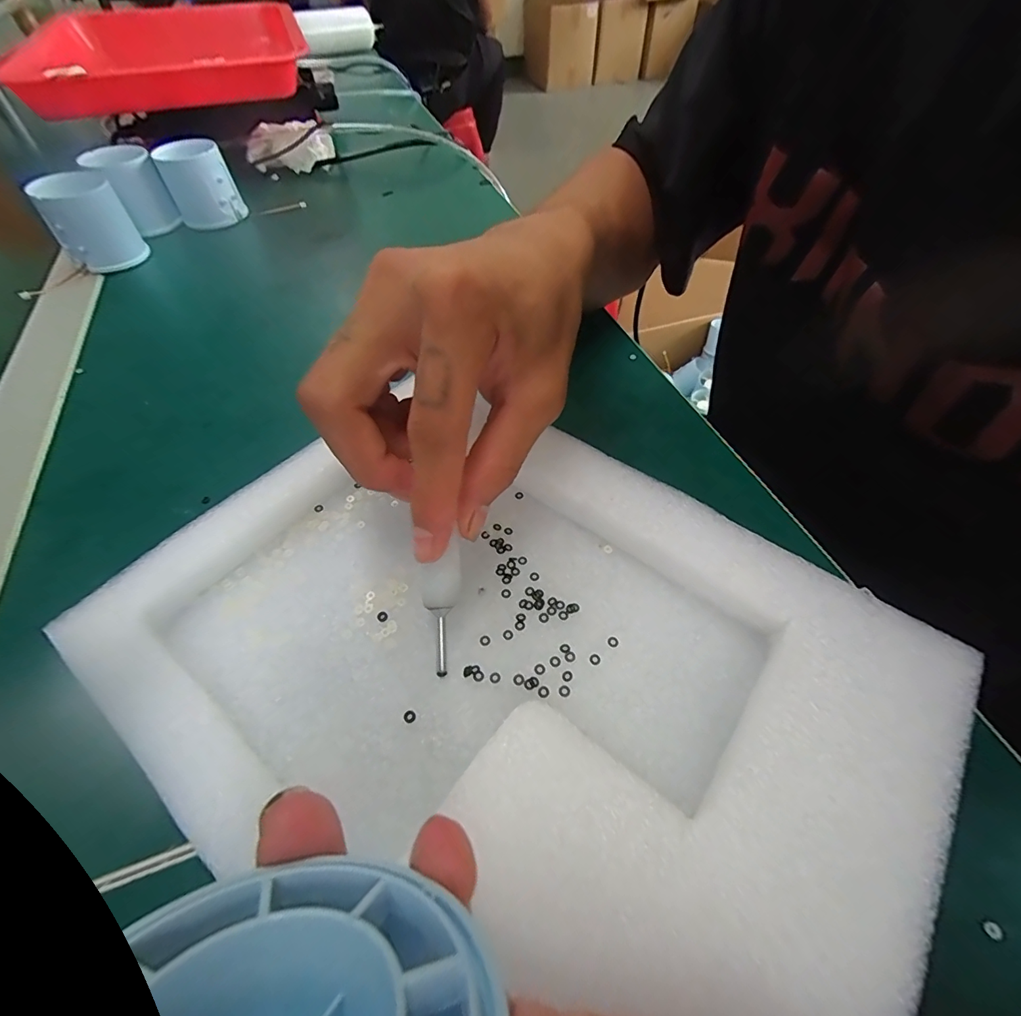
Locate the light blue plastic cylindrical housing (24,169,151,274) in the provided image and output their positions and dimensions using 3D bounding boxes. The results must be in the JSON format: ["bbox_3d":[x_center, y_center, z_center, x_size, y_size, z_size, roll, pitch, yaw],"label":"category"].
[{"bbox_3d":[-0.321,-0.216,0.354,0.054,0.064,0.045,-35,61,-22],"label":"light blue plastic cylindrical housing"}]

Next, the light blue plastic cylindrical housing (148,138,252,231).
[{"bbox_3d":[-0.268,-0.280,0.400,0.054,0.058,0.048,-26,58,-17],"label":"light blue plastic cylindrical housing"}]

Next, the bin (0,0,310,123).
[{"bbox_3d":[-0.370,-0.505,0.505,0.268,0.055,0.404,-22,56,-14],"label":"bin"}]

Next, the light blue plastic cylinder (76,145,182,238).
[{"bbox_3d":[-0.314,-0.268,0.389,0.060,0.053,0.054,36,59,28],"label":"light blue plastic cylinder"}]

